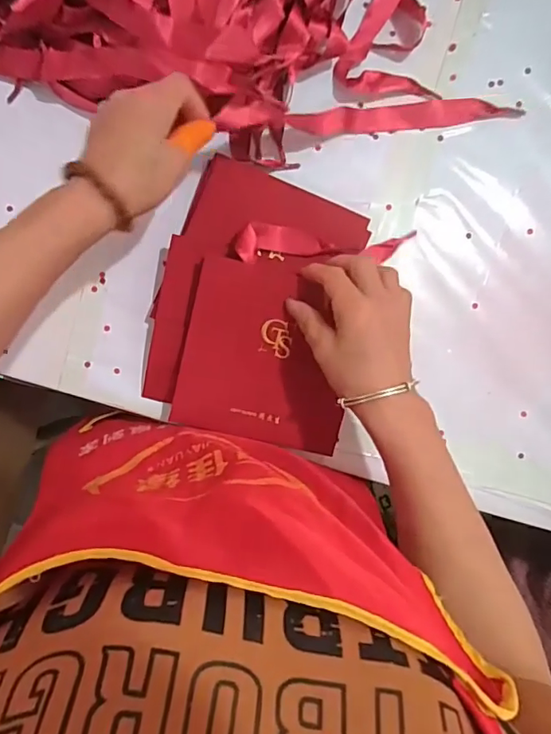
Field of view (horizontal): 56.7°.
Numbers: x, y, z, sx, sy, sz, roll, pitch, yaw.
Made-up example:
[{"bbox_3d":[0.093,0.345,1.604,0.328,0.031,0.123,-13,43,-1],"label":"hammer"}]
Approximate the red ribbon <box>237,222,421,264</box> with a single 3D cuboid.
[{"bbox_3d":[0.042,-0.097,0.410,0.145,0.014,0.030,1,93,-9],"label":"red ribbon"}]

